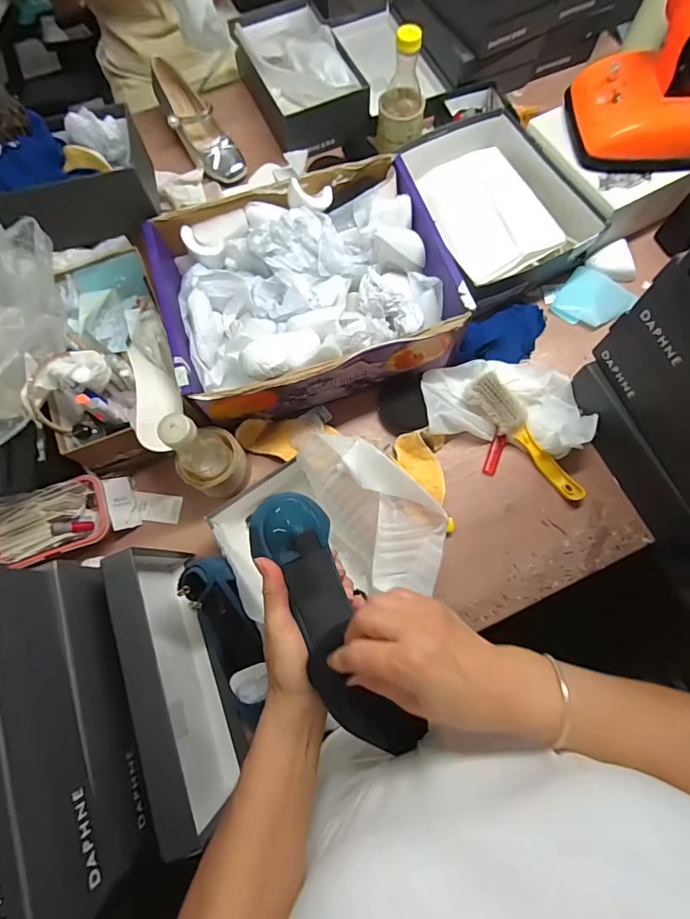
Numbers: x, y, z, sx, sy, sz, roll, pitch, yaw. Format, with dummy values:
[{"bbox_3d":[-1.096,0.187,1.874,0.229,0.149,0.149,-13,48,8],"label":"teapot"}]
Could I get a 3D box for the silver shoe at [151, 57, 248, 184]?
[{"bbox_3d":[-0.281,-0.633,0.818,0.079,0.057,0.233,-37,92,-9],"label":"silver shoe"}]

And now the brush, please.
[{"bbox_3d":[0.272,-0.030,0.645,0.056,0.046,0.224,-38,76,-9],"label":"brush"}]

